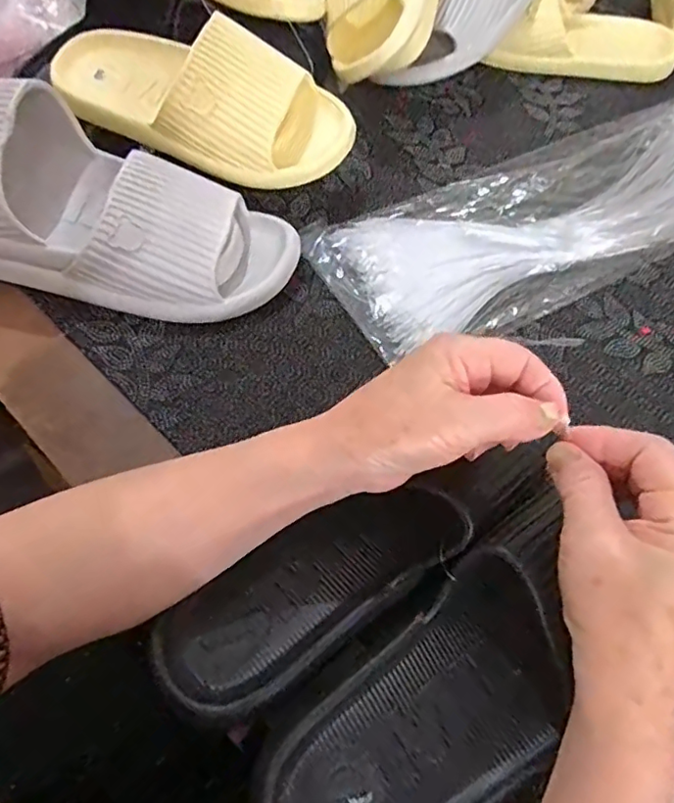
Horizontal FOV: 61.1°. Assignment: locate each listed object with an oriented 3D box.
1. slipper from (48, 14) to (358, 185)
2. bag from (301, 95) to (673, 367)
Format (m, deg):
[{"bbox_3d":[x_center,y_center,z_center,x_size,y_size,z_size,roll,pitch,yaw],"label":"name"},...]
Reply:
[{"bbox_3d":[-0.115,-0.243,0.450,0.249,0.072,0.103,19,61,8],"label":"slipper"},{"bbox_3d":[0.203,-0.170,0.492,0.454,0.028,0.152,-26,65,-16],"label":"bag"}]

